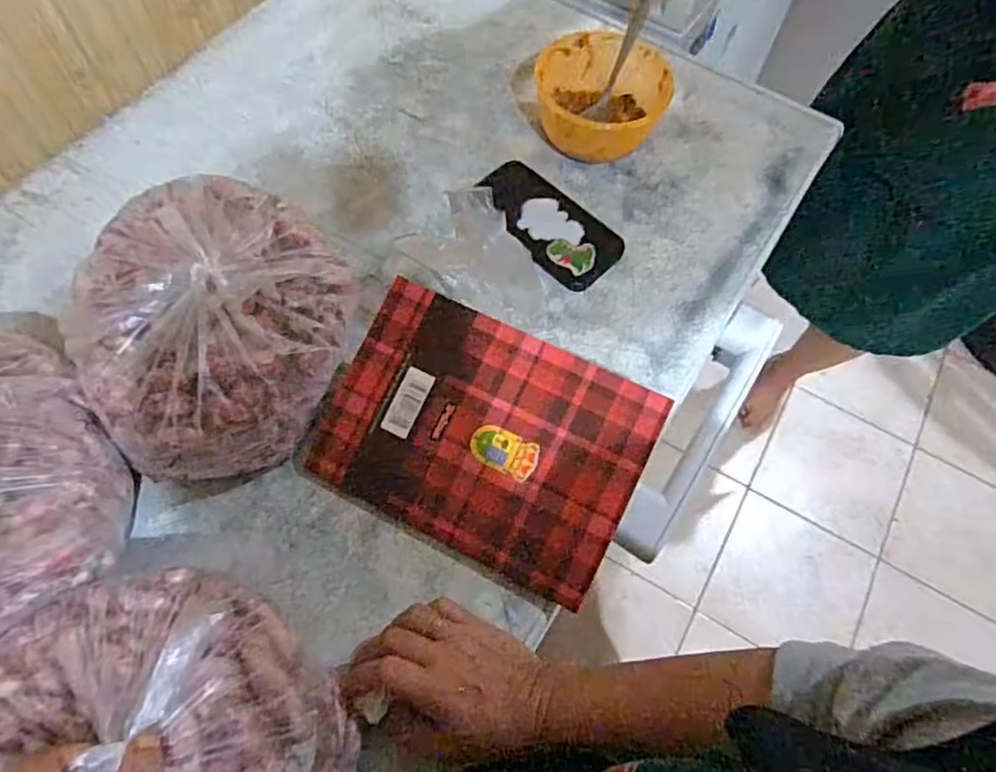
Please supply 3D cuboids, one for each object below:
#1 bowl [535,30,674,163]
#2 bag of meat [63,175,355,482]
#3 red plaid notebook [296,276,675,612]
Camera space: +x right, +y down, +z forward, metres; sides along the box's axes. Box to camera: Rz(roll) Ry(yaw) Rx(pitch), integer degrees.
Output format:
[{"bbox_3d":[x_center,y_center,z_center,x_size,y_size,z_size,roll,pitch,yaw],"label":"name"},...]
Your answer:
[{"bbox_3d":[0.103,-0.298,0.661,0.131,0.078,0.130,1,65,-2],"label":"bowl"},{"bbox_3d":[-0.223,-0.048,0.511,0.200,0.111,0.218,-31,70,-16],"label":"bag of meat"},{"bbox_3d":[-0.013,0.039,0.495,0.244,0.009,0.175,25,87,10],"label":"red plaid notebook"}]

